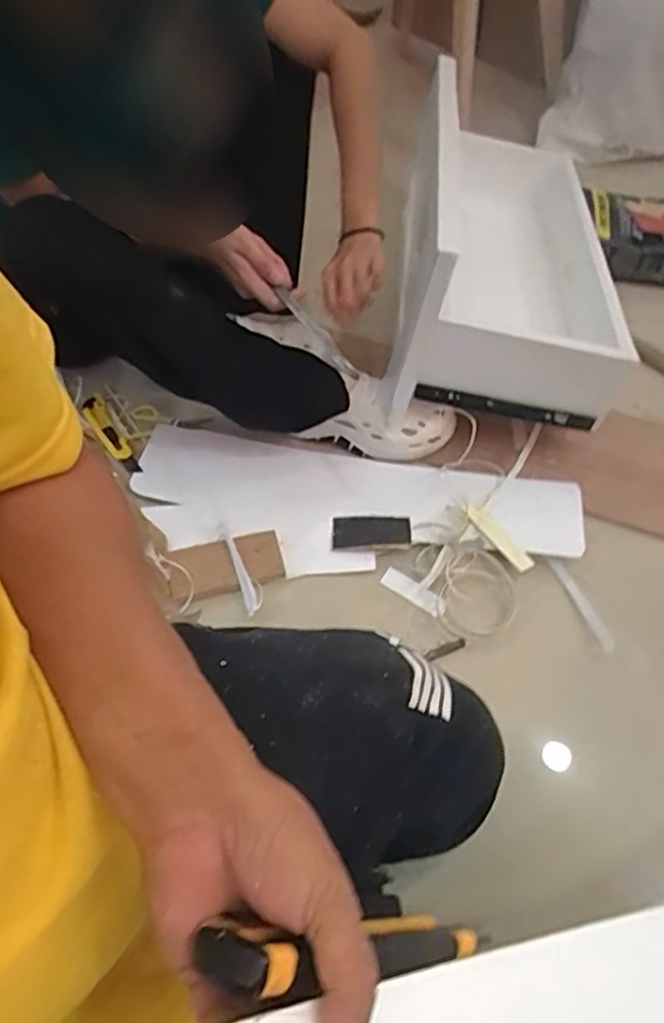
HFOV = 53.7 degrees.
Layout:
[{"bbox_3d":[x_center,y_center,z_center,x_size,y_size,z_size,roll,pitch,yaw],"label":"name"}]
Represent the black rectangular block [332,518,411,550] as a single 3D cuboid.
[{"bbox_3d":[0.051,0.026,0.862,0.101,0.012,0.042,-1,54,-1],"label":"black rectangular block"}]

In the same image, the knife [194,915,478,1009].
[{"bbox_3d":[0.009,0.190,0.284,0.131,0.025,0.029,18,47,-32],"label":"knife"}]

